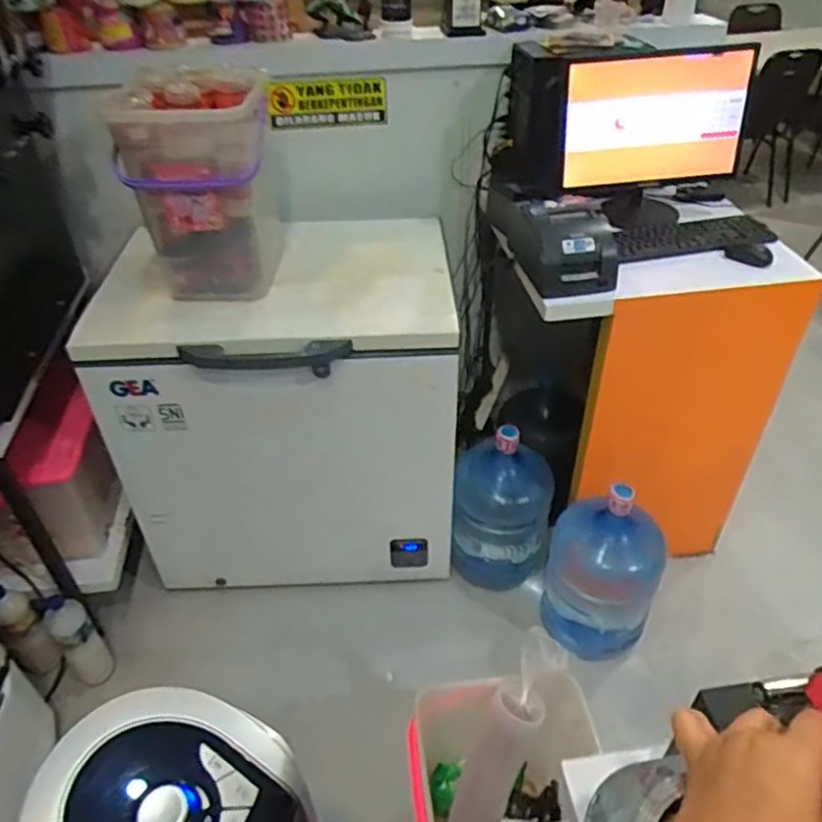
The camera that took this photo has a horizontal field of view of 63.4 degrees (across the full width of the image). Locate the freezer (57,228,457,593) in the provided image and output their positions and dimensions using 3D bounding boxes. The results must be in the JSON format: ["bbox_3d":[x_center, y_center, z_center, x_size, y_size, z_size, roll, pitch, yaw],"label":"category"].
[{"bbox_3d":[-0.321,-0.002,1.806,0.826,0.811,0.554,-3,40,-1],"label":"freezer"}]

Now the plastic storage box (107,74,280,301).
[{"bbox_3d":[-0.426,-0.445,1.391,0.296,0.424,0.256,-10,41,-10],"label":"plastic storage box"}]

